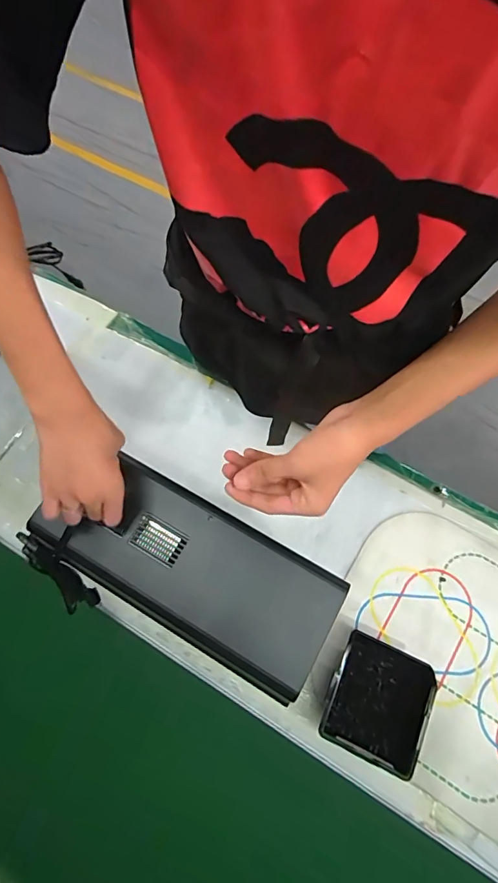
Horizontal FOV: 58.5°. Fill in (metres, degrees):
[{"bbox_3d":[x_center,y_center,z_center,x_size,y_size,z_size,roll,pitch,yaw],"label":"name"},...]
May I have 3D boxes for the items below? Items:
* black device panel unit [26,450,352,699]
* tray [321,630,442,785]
[{"bbox_3d":[-0.074,0.138,0.495,0.336,0.040,0.152,25,73,11],"label":"black device panel unit"},{"bbox_3d":[0.166,0.336,0.585,0.124,0.060,0.133,25,76,9],"label":"tray"}]

